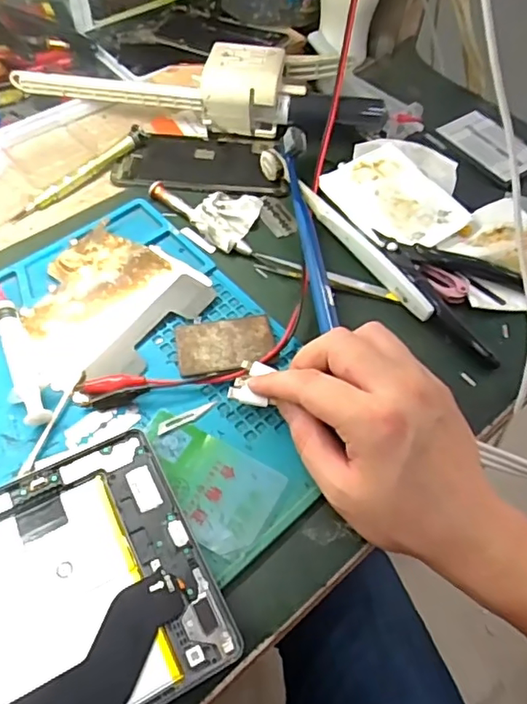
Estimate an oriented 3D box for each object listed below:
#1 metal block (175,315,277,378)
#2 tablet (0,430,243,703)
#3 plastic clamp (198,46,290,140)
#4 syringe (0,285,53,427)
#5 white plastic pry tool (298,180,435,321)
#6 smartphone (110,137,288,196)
[{"bbox_3d":[-0.023,-0.004,0.351,0.060,0.004,0.039,-8,58,-9],"label":"metal block"},{"bbox_3d":[-0.113,0.123,0.258,0.171,0.004,0.125,-24,61,-18],"label":"tablet"},{"bbox_3d":[-0.009,-0.213,0.461,0.079,0.051,0.065,4,57,-1],"label":"plastic clamp"},{"bbox_3d":[-0.150,-0.001,0.336,0.021,0.013,0.108,-25,62,-18],"label":"syringe"},{"bbox_3d":[0.070,-0.075,0.393,0.015,0.011,0.140,-30,64,-21],"label":"white plastic pry tool"},{"bbox_3d":[-0.050,-0.148,0.447,0.131,0.010,0.071,1,57,-3],"label":"smartphone"}]

